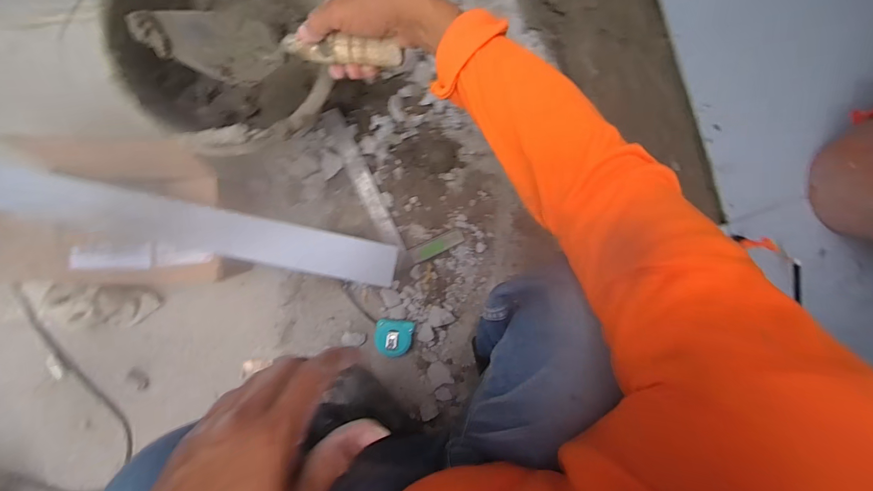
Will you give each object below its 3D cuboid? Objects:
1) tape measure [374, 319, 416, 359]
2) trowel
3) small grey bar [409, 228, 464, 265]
[{"bbox_3d":[-0.075,0.162,0.655,0.065,0.040,0.062,7,90,-5],"label":"tape measure"},{"bbox_3d":[-0.180,-0.225,0.418,0.279,0.065,0.077,7,90,6],"label":"trowel"},{"bbox_3d":[0.001,0.000,0.670,0.101,0.012,0.029,-26,93,-4],"label":"small grey bar"}]

